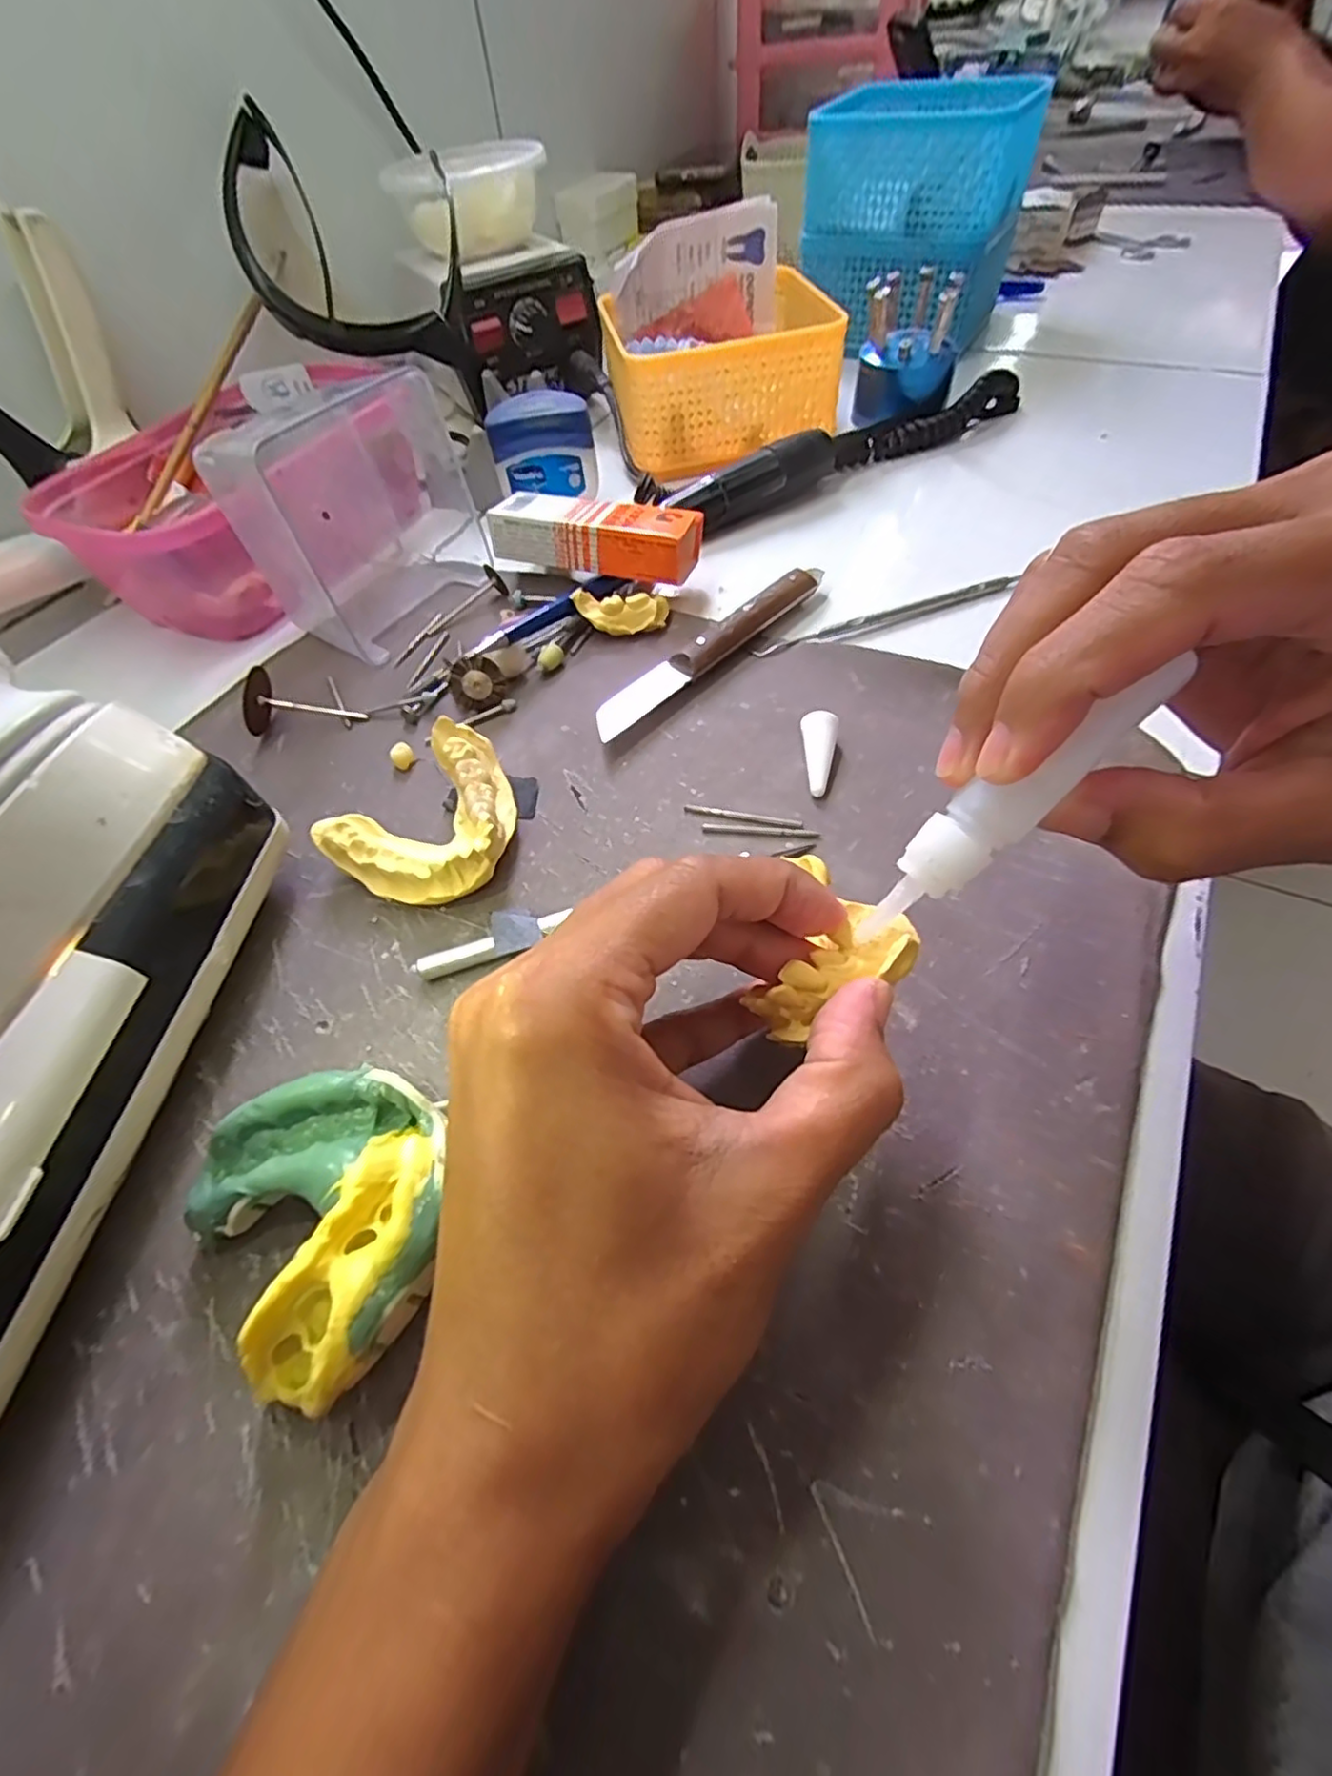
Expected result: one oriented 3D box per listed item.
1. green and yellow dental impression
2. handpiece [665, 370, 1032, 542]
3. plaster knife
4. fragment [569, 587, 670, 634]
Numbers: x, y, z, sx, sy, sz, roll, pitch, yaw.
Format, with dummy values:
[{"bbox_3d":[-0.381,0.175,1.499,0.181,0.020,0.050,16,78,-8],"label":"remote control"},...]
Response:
[{"bbox_3d":[-0.080,0.079,0.165,0.059,0.034,0.069,-38,60,-20],"label":"green and yellow dental impression"},{"bbox_3d":[0.117,-0.262,0.390,0.250,0.030,0.025,-29,57,-14],"label":"handpiece"},{"bbox_3d":[0.021,-0.108,0.297,0.018,0.014,0.140,36,65,26],"label":"plaster knife"},{"bbox_3d":[-0.021,-0.129,0.314,0.044,0.016,0.017,-3,55,3],"label":"fragment"}]

